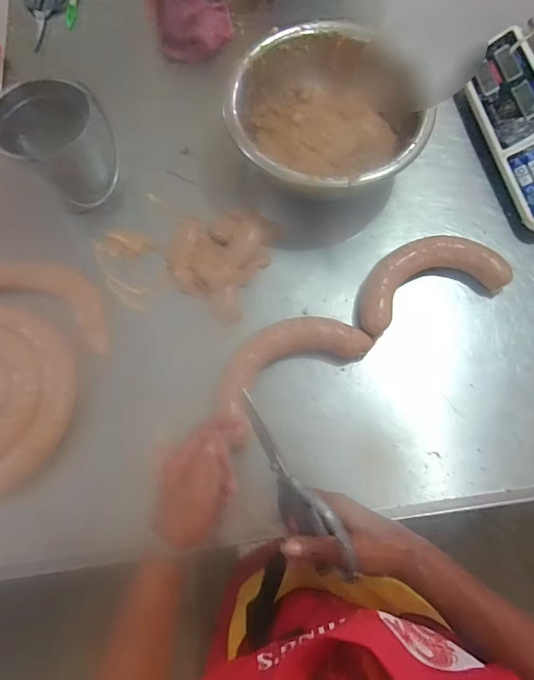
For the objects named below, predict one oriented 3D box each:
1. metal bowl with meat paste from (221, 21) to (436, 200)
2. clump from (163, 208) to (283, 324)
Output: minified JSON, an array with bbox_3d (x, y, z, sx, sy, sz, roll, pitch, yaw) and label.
[{"bbox_3d":[0.078,-0.318,0.635,0.253,0.092,0.276,0,74,0],"label":"metal bowl with meat paste"},{"bbox_3d":[-0.076,-0.126,0.624,0.145,0.027,0.152,25,76,7],"label":"clump"}]

